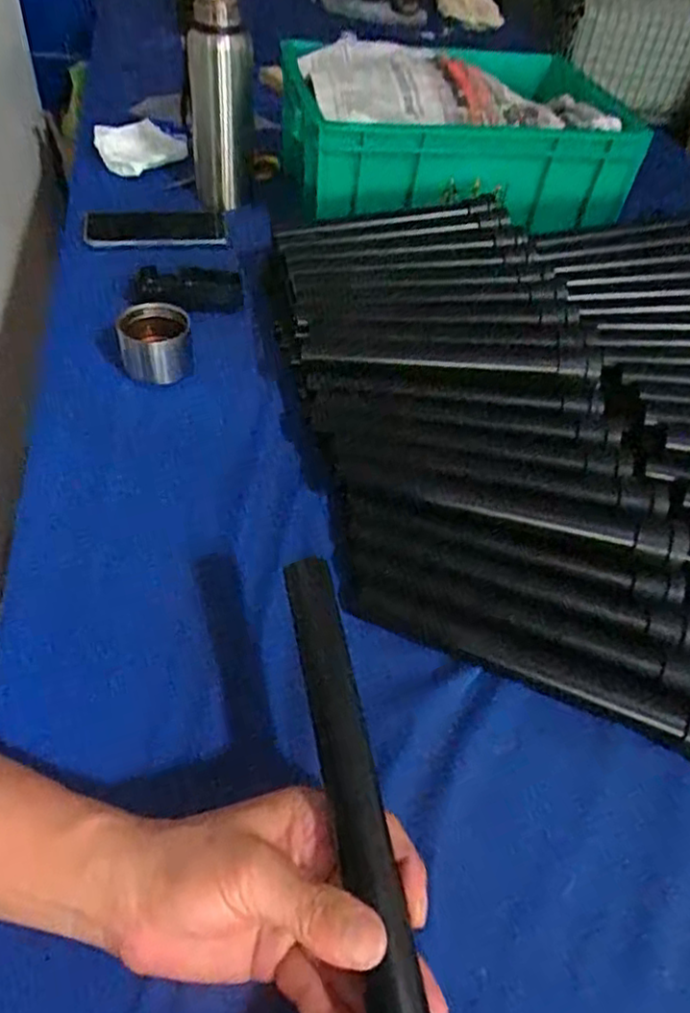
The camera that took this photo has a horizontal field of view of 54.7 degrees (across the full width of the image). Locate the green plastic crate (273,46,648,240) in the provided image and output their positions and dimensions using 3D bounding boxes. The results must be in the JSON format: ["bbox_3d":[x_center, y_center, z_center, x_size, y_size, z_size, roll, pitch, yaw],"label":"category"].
[{"bbox_3d":[0.138,-0.498,0.871,0.424,0.119,0.307,-4,48,-11],"label":"green plastic crate"}]

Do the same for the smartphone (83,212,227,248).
[{"bbox_3d":[-0.219,-0.324,0.782,0.159,0.015,0.083,-14,52,-21],"label":"smartphone"}]

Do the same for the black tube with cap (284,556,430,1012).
[{"bbox_3d":[0.005,0.138,0.306,0.025,0.029,0.243,-7,55,-11],"label":"black tube with cap"}]

